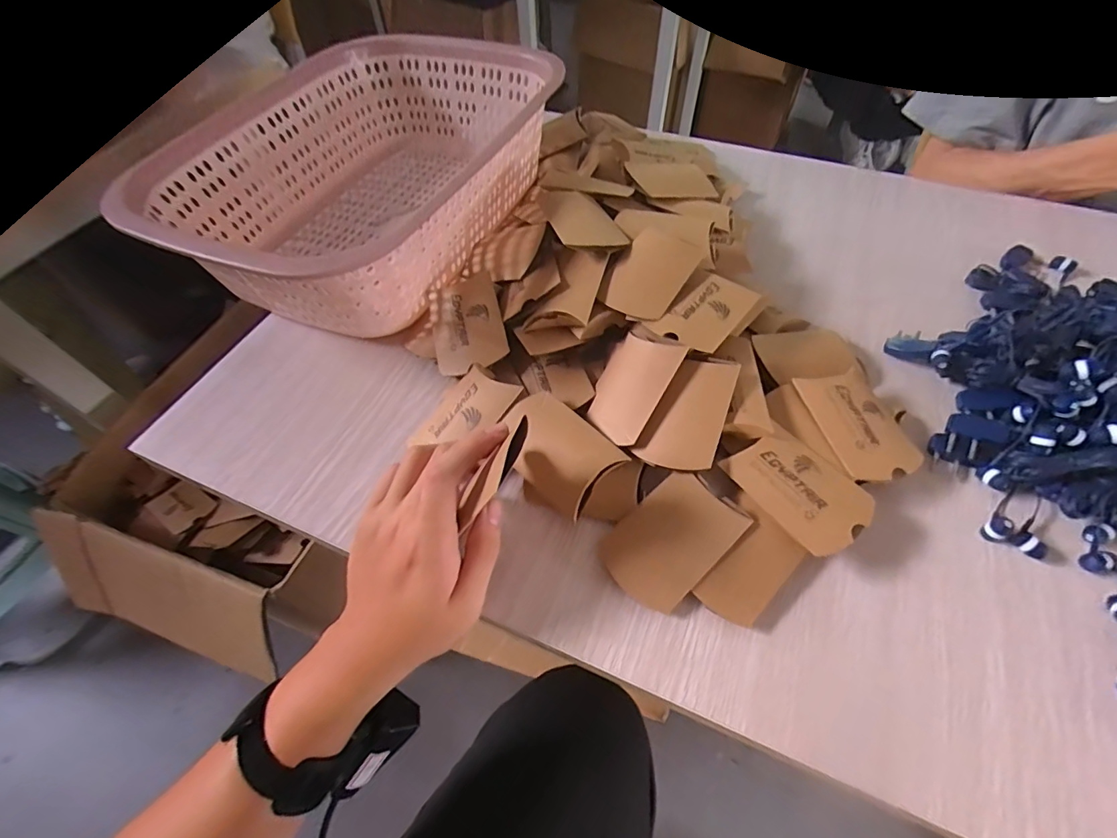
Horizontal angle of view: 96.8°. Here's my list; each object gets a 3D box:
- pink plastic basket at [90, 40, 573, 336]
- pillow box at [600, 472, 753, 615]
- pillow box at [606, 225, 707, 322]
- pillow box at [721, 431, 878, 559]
[{"bbox_3d":[-0.182,-0.232,0.479,0.271,0.114,0.343,18,58,14],"label":"pink plastic basket"},{"bbox_3d":[0.069,0.074,0.305,0.076,0.026,0.056,-37,62,-21],"label":"pillow box"},{"bbox_3d":[0.070,-0.110,0.378,0.050,0.020,0.082,27,60,19],"label":"pillow box"},{"bbox_3d":[0.153,0.042,0.311,0.056,0.011,0.078,-37,66,-14],"label":"pillow box"}]

